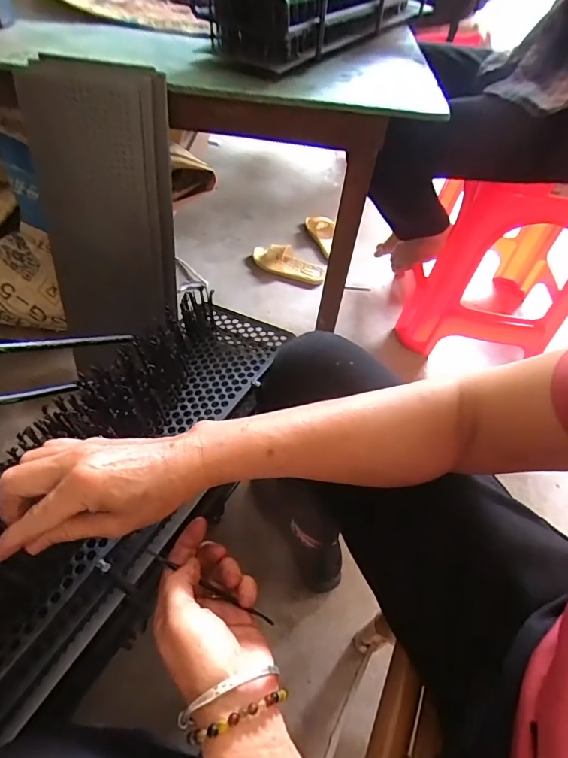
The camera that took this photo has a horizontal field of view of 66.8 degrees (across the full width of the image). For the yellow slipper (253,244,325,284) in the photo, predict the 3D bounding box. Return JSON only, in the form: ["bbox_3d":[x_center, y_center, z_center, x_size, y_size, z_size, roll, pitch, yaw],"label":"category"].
[{"bbox_3d":[0.014,-0.350,1.286,0.237,0.045,0.100,25,53,13],"label":"yellow slipper"}]

